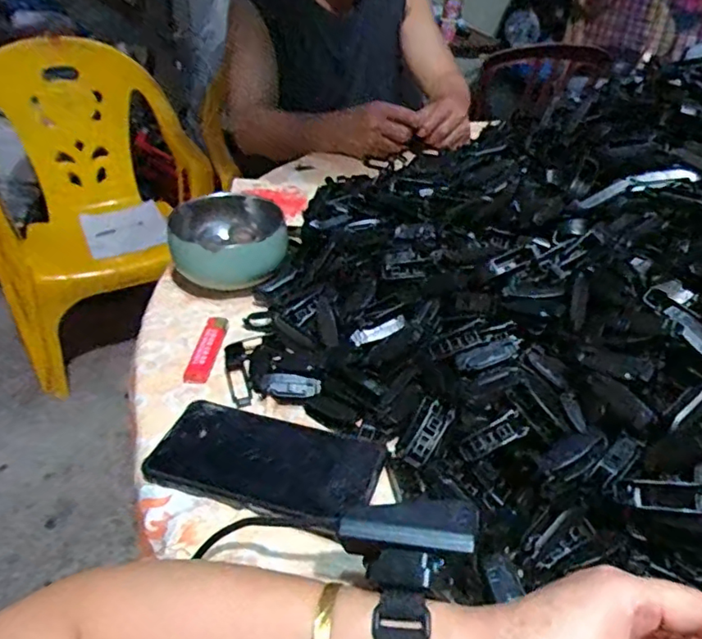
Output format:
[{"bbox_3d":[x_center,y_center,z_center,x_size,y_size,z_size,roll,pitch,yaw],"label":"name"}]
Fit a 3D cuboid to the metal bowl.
[{"bbox_3d":[-0.129,-0.081,0.590,0.114,0.070,0.114,1,37,-1],"label":"metal bowl"}]

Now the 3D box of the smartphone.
[{"bbox_3d":[-0.061,0.100,0.401,0.161,0.008,0.075,13,39,15],"label":"smartphone"}]

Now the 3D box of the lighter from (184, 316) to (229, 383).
[{"bbox_3d":[-0.129,0.025,0.503,0.021,0.011,0.083,4,37,4],"label":"lighter"}]

